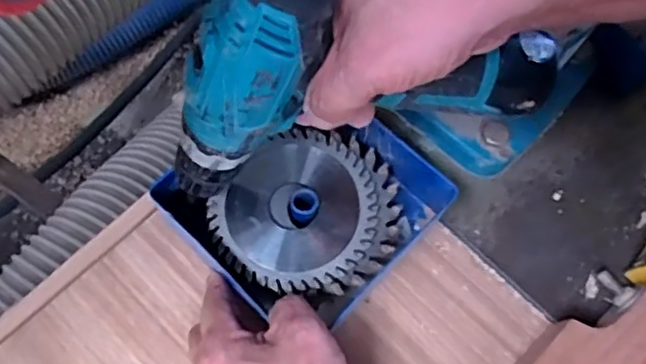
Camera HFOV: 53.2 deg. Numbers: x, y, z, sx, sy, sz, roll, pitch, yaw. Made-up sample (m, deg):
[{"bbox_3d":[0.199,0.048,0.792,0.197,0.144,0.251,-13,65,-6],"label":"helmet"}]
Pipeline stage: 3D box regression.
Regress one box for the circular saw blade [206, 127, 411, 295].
[{"bbox_3d":[-0.007,0.022,0.453,0.116,0.011,0.124,1,71,-3],"label":"circular saw blade"}]

